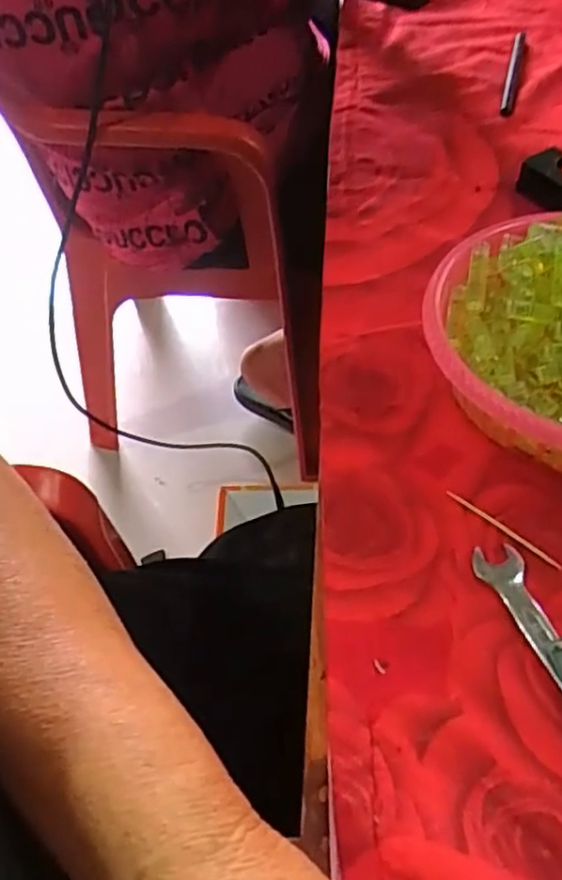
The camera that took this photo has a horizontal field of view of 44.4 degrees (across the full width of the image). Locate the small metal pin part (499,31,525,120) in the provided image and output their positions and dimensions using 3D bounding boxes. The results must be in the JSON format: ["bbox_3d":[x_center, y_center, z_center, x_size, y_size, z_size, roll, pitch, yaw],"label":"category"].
[{"bbox_3d":[0.202,-0.319,0.597,0.010,0.007,0.143,12,54,11],"label":"small metal pin part"}]

